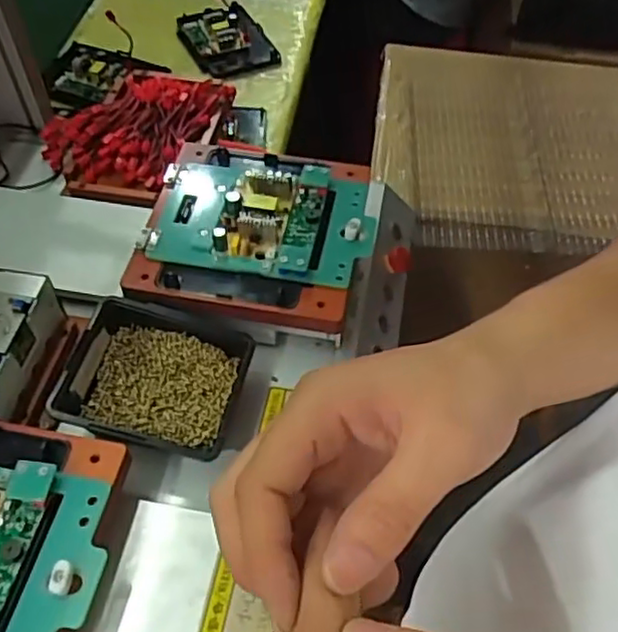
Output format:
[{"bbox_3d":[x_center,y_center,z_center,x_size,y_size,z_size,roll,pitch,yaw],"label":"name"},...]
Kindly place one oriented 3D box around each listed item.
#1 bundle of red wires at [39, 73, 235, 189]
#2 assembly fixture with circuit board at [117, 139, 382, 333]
[{"bbox_3d":[-0.208,-0.226,0.765,0.169,0.045,0.193,17,53,13],"label":"bundle of red wires"},{"bbox_3d":[-0.045,-0.092,0.611,0.207,0.039,0.192,8,52,5],"label":"assembly fixture with circuit board"}]

